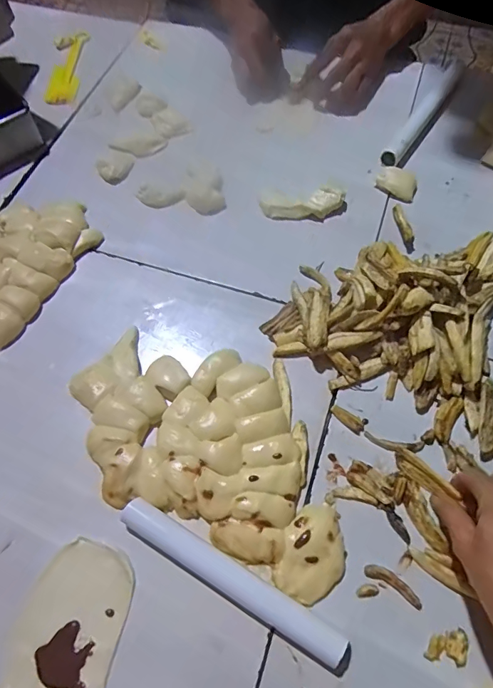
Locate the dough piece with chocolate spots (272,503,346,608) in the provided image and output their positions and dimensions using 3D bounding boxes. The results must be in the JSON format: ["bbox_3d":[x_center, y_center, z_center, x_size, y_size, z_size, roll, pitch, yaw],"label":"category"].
[{"bbox_3d":[0.060,0.185,0.369,0.055,0.015,0.081,18,67,11],"label":"dough piece with chocolate spots"}]

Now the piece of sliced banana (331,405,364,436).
[{"bbox_3d":[0.104,0.076,0.425,0.015,0.009,0.038,-42,70,-16],"label":"piece of sliced banana"}]

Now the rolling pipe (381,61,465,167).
[{"bbox_3d":[0.255,-0.333,0.599,0.030,0.022,0.233,32,70,16],"label":"rolling pipe"}]

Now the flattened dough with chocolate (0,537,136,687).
[{"bbox_3d":[-0.152,0.241,0.354,0.090,0.010,0.129,10,65,7],"label":"flattened dough with chocolate"}]

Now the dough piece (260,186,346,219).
[{"bbox_3d":[0.074,-0.183,0.538,0.107,0.028,0.030,0,65,3],"label":"dough piece"}]

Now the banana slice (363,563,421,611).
[{"bbox_3d":[0.130,0.211,0.364,0.052,0.006,0.014,28,69,15],"label":"banana slice"}]

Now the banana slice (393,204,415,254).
[{"bbox_3d":[0.200,-0.147,0.526,0.013,0.013,0.068,-8,64,-2],"label":"banana slice"}]

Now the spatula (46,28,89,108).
[{"bbox_3d":[-0.306,-0.463,0.699,0.055,0.021,0.162,0,66,2],"label":"spatula"}]

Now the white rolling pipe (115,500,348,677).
[{"bbox_3d":[-0.017,0.205,0.363,0.212,0.026,0.027,28,69,14],"label":"white rolling pipe"}]

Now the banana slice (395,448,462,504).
[{"bbox_3d":[0.170,0.126,0.394,0.064,0.010,0.019,37,71,27],"label":"banana slice"}]

